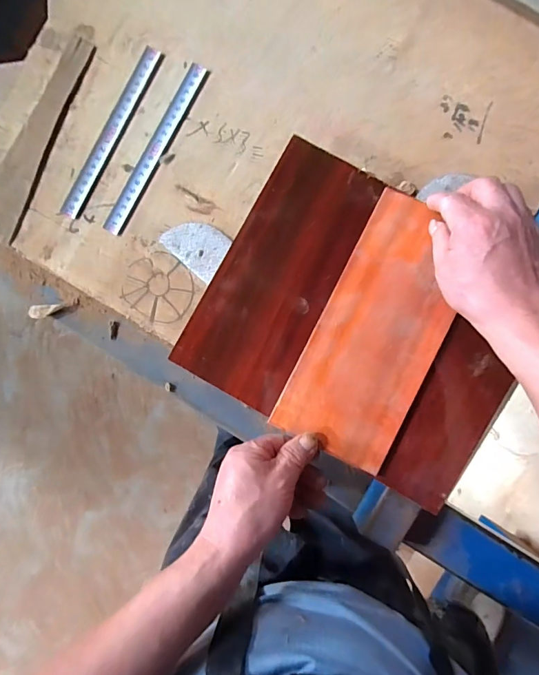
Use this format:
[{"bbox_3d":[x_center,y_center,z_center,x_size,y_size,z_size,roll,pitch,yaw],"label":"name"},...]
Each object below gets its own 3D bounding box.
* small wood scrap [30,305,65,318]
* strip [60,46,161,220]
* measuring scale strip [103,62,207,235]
[{"bbox_3d":[-0.247,-0.030,0.452,0.039,0.008,0.015,-4,87,3],"label":"small wood scrap"},{"bbox_3d":[-0.172,-0.220,0.441,0.020,0.004,0.199,28,91,4],"label":"strip"},{"bbox_3d":[-0.122,-0.201,0.436,0.017,0.004,0.199,28,89,4],"label":"measuring scale strip"}]

